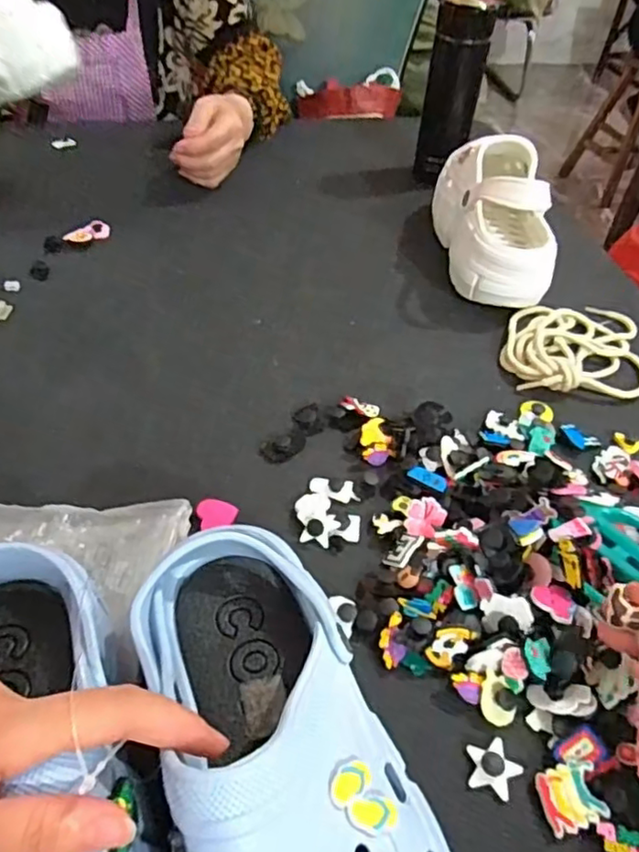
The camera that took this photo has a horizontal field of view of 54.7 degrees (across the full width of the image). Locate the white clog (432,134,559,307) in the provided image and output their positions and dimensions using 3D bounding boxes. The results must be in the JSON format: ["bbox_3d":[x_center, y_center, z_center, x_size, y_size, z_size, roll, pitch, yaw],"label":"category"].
[{"bbox_3d":[0.177,-0.216,0.629,0.083,0.113,0.196,1,47,-5],"label":"white clog"}]

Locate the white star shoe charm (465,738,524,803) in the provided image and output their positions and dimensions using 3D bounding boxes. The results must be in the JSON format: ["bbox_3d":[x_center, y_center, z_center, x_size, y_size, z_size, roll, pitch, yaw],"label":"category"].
[{"bbox_3d":[0.090,0.175,0.320,0.027,0.006,0.027,18,48,12],"label":"white star shoe charm"}]

